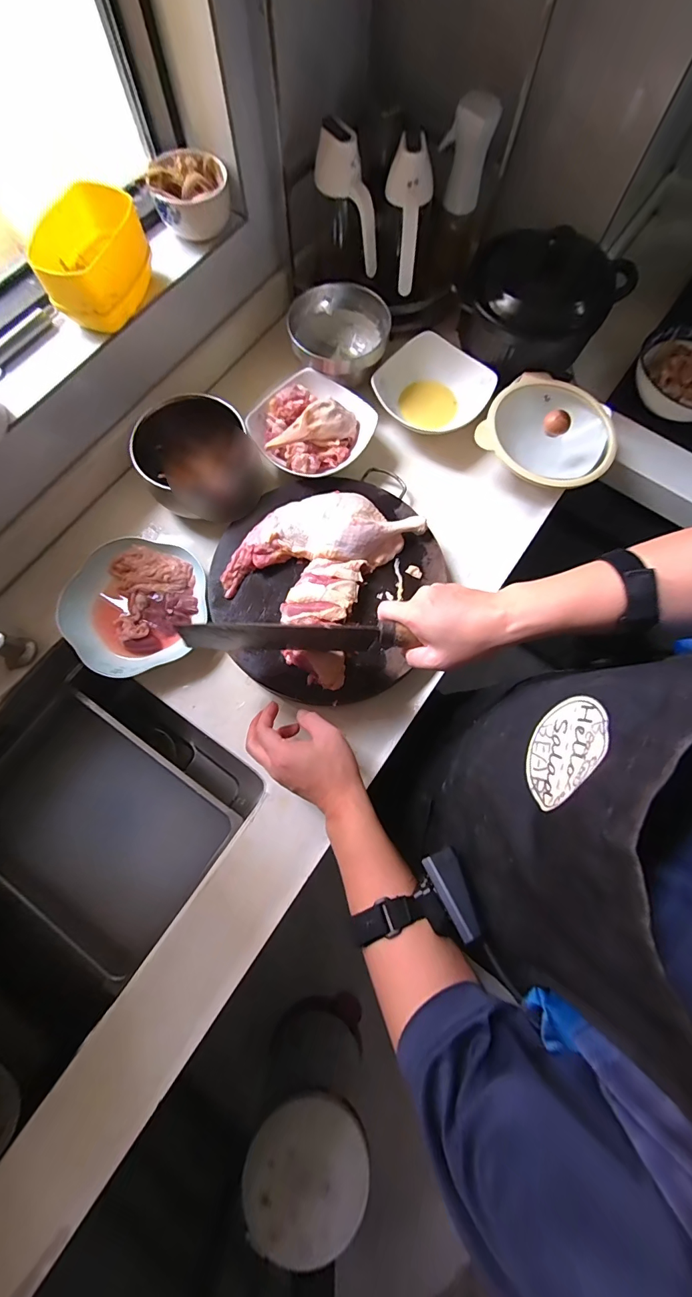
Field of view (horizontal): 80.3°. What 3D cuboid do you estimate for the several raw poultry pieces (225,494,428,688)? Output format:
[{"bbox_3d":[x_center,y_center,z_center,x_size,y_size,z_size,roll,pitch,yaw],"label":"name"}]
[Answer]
[{"bbox_3d":[-0.043,-0.109,0.549,0.203,0.045,0.255,28,77,7],"label":"several raw poultry pieces"}]

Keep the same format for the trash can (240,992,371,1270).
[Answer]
[{"bbox_3d":[-0.071,0.983,0.871,0.215,0.378,0.227,0,75,-1],"label":"trash can"}]

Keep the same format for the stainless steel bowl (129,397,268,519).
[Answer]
[{"bbox_3d":[-0.217,-0.275,0.597,0.151,0.082,0.172,-31,78,-8],"label":"stainless steel bowl"}]

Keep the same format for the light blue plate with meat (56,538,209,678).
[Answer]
[{"bbox_3d":[-0.286,-0.058,0.572,0.186,0.042,0.188,0,75,-1],"label":"light blue plate with meat"}]

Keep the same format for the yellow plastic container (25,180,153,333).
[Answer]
[{"bbox_3d":[-0.311,-0.473,0.503,0.092,0.074,0.136,13,75,3],"label":"yellow plastic container"}]

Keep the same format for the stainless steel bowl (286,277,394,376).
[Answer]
[{"bbox_3d":[-0.011,-0.489,0.655,0.146,0.081,0.145,0,75,-1],"label":"stainless steel bowl"}]

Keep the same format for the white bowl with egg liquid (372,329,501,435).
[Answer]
[{"bbox_3d":[0.134,-0.411,0.659,0.164,0.056,0.150,0,75,-1],"label":"white bowl with egg liquid"}]

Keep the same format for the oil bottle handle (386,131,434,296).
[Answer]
[{"bbox_3d":[0.089,-0.607,0.585,0.060,0.152,0.035,0,43,-1],"label":"oil bottle handle"}]

